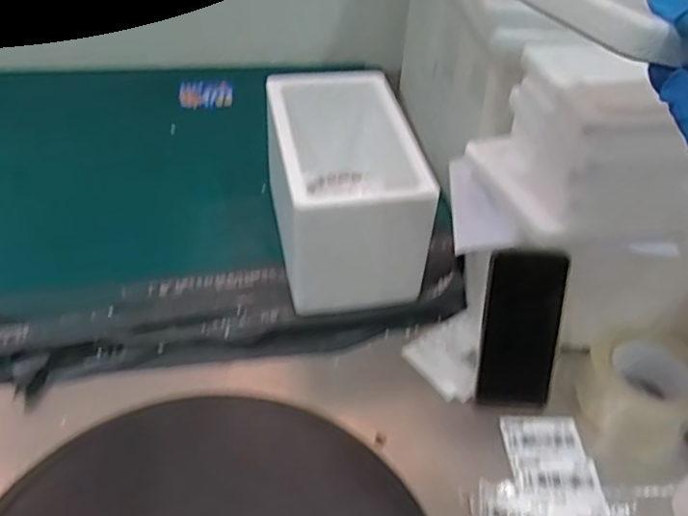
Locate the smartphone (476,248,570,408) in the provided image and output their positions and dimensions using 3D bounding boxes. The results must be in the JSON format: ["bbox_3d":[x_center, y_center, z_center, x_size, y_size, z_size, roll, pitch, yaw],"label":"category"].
[{"bbox_3d":[0.176,0.070,0.607,0.072,0.164,0.016,3,15,-2],"label":"smartphone"}]

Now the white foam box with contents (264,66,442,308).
[{"bbox_3d":[-0.005,-0.082,0.745,0.146,0.179,0.258,-6,44,-11],"label":"white foam box with contents"}]

